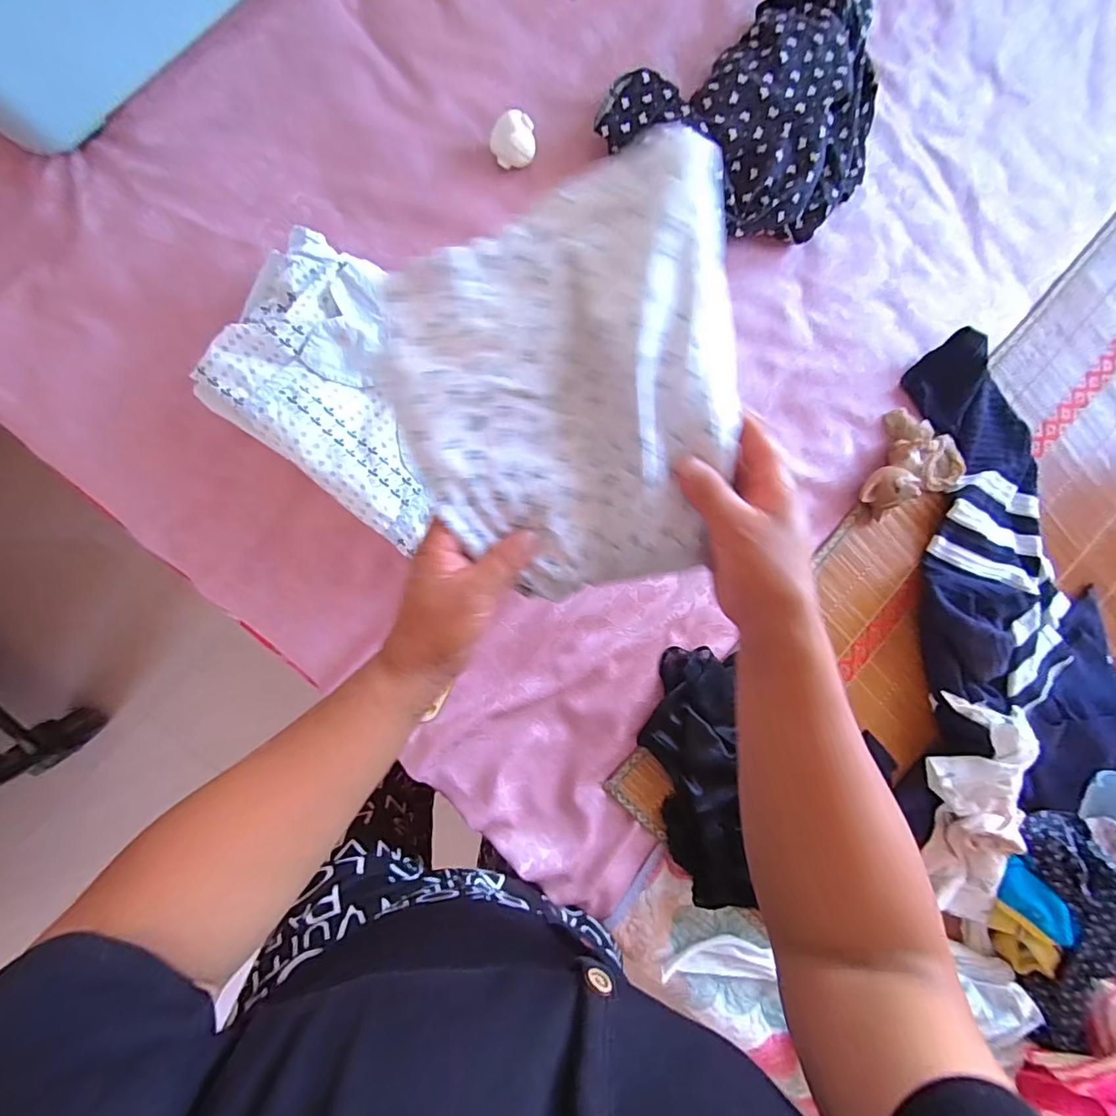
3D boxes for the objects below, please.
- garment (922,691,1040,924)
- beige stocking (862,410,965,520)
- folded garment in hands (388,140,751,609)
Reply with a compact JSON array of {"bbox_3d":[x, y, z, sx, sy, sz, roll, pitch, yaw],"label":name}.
[{"bbox_3d":[0.511,0.311,0.615,0.104,0.071,0.294,-11,94,-9],"label":"garment"},{"bbox_3d":[0.427,-0.098,0.602,0.116,0.045,0.127,27,88,-9],"label":"beige stocking"},{"bbox_3d":[0.007,-0.091,0.289,0.185,0.065,0.223,-14,94,-8],"label":"folded garment in hands"}]

